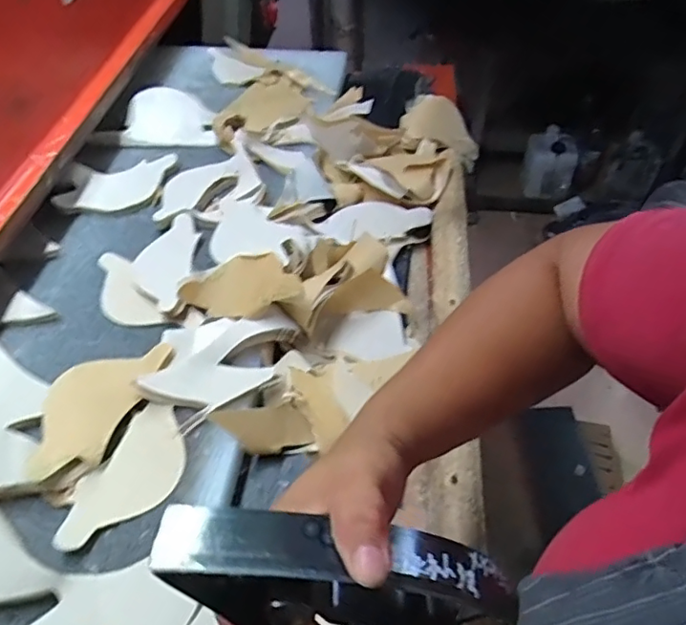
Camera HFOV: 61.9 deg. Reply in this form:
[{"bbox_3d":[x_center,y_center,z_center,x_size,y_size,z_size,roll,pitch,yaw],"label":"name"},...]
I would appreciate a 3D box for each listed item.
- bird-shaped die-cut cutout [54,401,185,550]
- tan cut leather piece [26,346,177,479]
[{"bbox_3d":[-0.186,0.146,0.503,0.069,0.010,0.140,24,51,12],"label":"bird-shaped die-cut cutout"},{"bbox_3d":[-0.238,0.083,0.539,0.078,0.013,0.160,18,52,10],"label":"tan cut leather piece"}]

